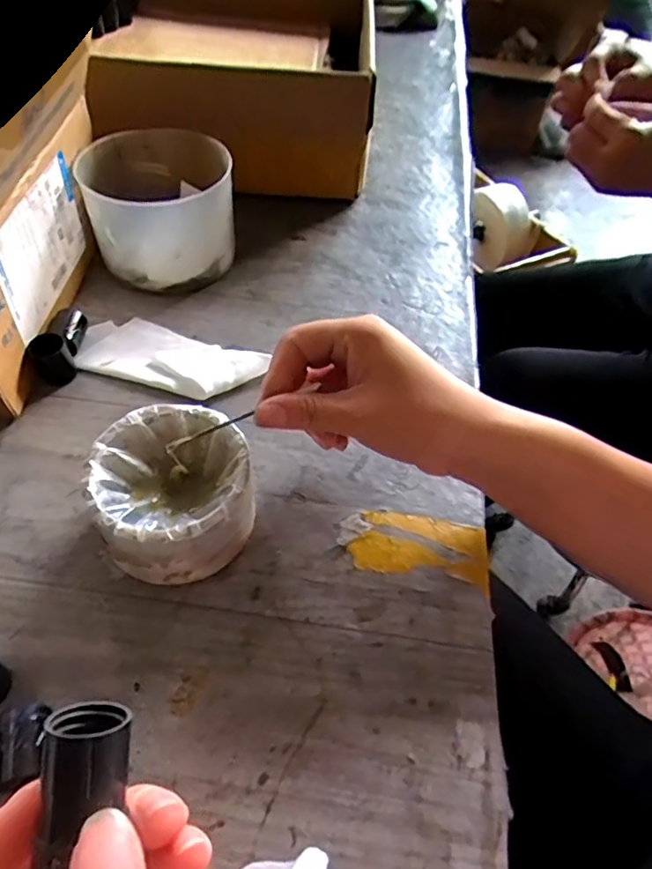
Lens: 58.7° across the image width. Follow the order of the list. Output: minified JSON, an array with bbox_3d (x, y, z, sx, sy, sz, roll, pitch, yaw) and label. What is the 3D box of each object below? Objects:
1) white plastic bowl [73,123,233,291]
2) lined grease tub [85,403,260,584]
[{"bbox_3d":[-0.133,-0.181,0.466,0.111,0.079,0.115,3,51,-4],"label":"white plastic bowl"},{"bbox_3d":[-0.079,0.032,0.316,0.082,0.049,0.084,3,51,-4],"label":"lined grease tub"}]

